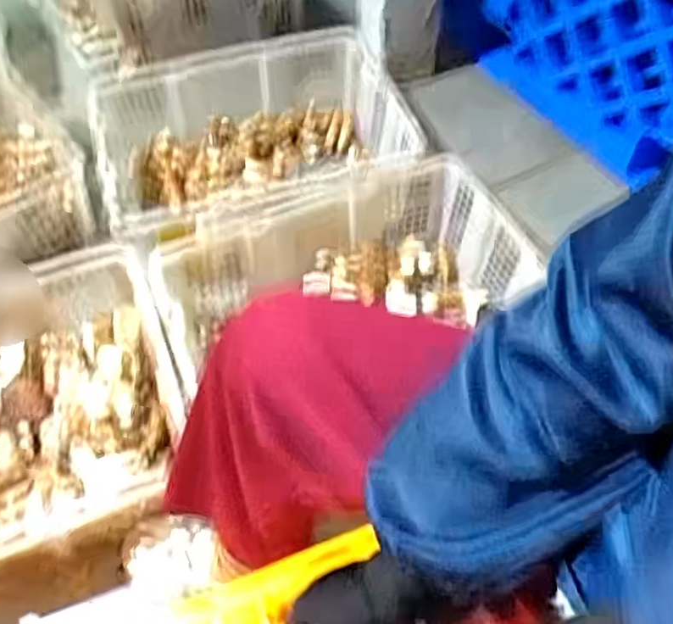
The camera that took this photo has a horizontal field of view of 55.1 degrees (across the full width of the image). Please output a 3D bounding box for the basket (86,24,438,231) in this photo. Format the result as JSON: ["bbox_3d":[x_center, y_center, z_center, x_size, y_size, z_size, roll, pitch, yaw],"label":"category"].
[{"bbox_3d":[-0.134,-0.266,1.086,0.492,0.166,0.368,-10,56,-5],"label":"basket"}]

